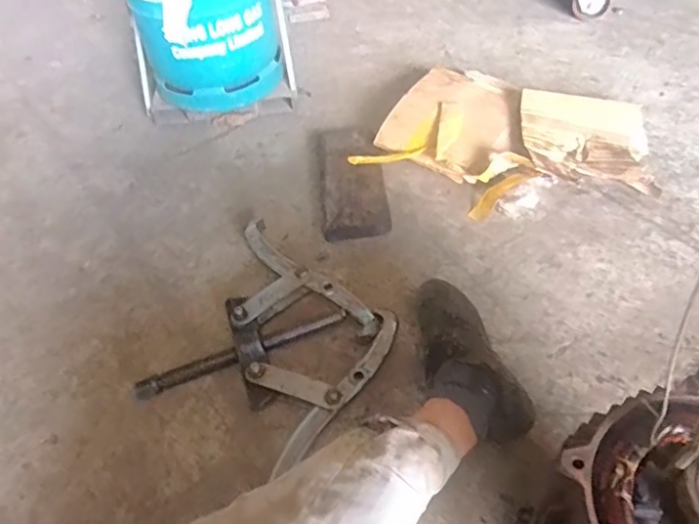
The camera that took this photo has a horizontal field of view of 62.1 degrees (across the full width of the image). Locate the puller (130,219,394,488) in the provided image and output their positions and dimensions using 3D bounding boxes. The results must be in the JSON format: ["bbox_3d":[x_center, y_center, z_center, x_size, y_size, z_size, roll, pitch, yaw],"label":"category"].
[{"bbox_3d":[-0.133,0.121,0.897,0.355,0.045,0.339,29,58,27],"label":"puller"}]

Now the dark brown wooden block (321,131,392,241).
[{"bbox_3d":[0.003,-0.164,1.138,0.119,0.041,0.322,-6,49,1],"label":"dark brown wooden block"}]

